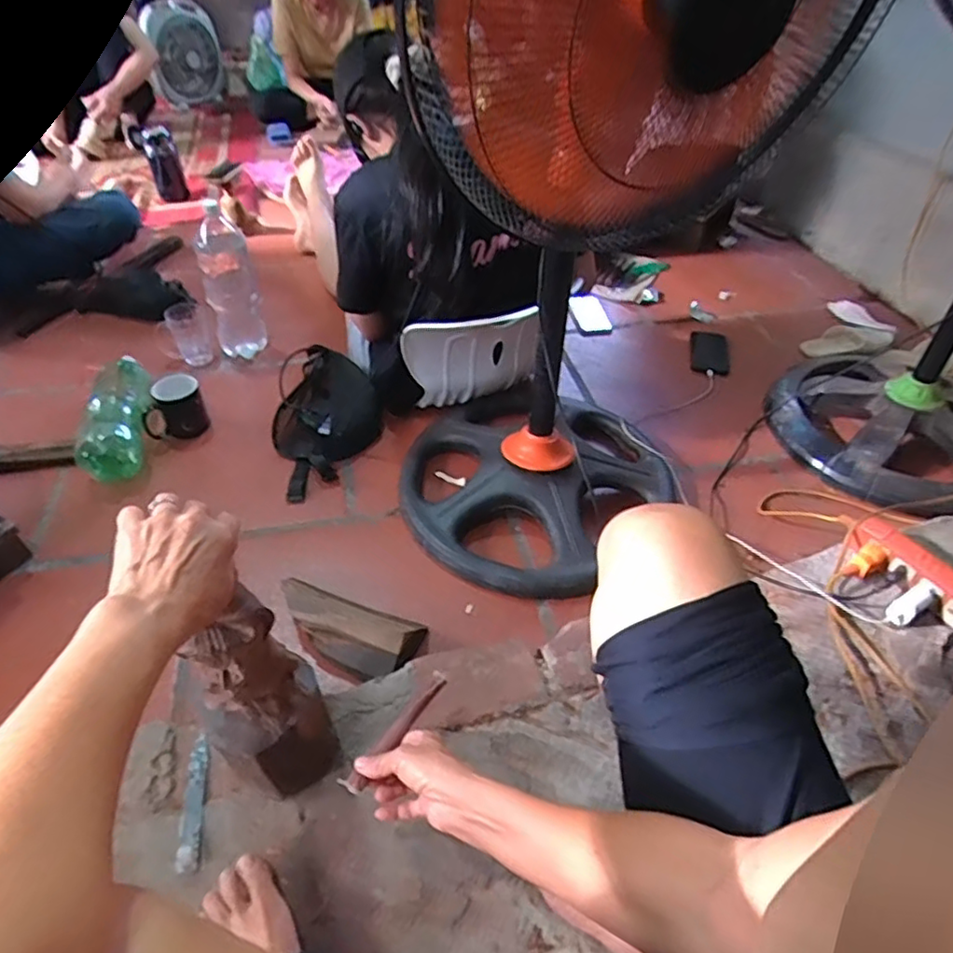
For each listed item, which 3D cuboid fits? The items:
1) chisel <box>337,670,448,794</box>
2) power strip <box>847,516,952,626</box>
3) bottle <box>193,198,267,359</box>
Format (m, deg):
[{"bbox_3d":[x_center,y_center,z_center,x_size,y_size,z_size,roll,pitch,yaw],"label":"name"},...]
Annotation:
[{"bbox_3d":[-0.078,0.247,0.608,0.018,0.012,0.135,32,62,29],"label":"chisel"},{"bbox_3d":[0.595,0.130,0.828,0.039,0.048,0.192,-21,47,-22],"label":"power strip"},{"bbox_3d":[-0.503,-0.381,1.273,0.096,0.319,0.077,-22,48,-23],"label":"bottle"}]

